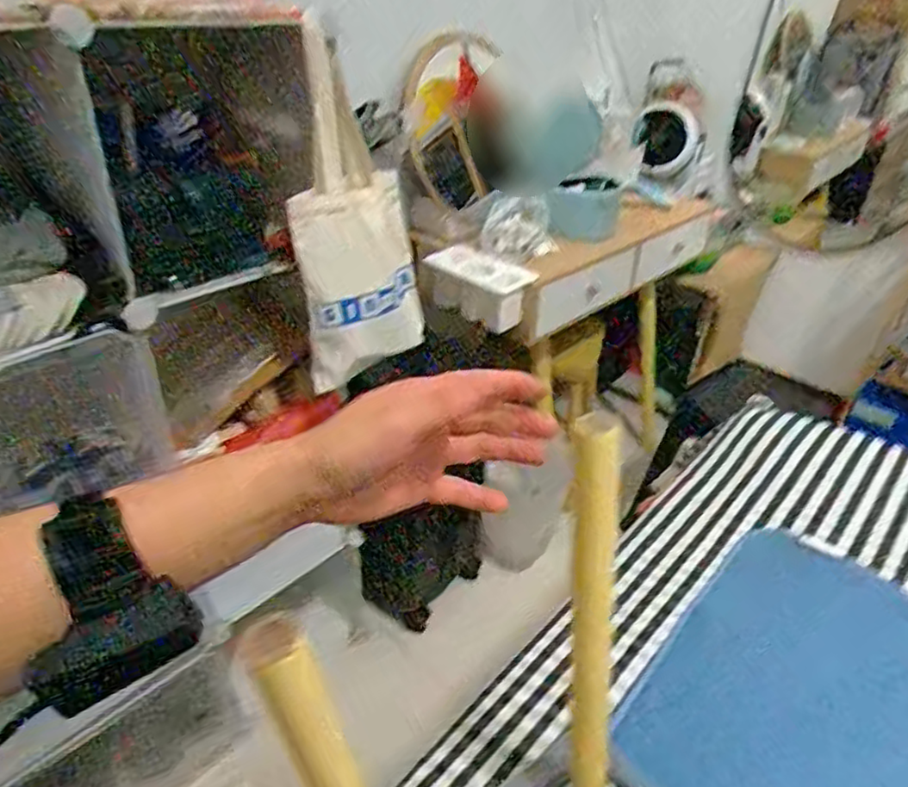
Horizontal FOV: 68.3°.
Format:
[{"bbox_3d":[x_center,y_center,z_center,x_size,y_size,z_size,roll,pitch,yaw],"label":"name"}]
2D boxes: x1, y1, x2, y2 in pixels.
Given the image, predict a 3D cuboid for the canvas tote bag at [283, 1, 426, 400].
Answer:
[{"bbox_3d":[-0.134,-0.231,0.924,0.164,0.411,0.156,-3,38,-4],"label":"canvas tote bag"}]

